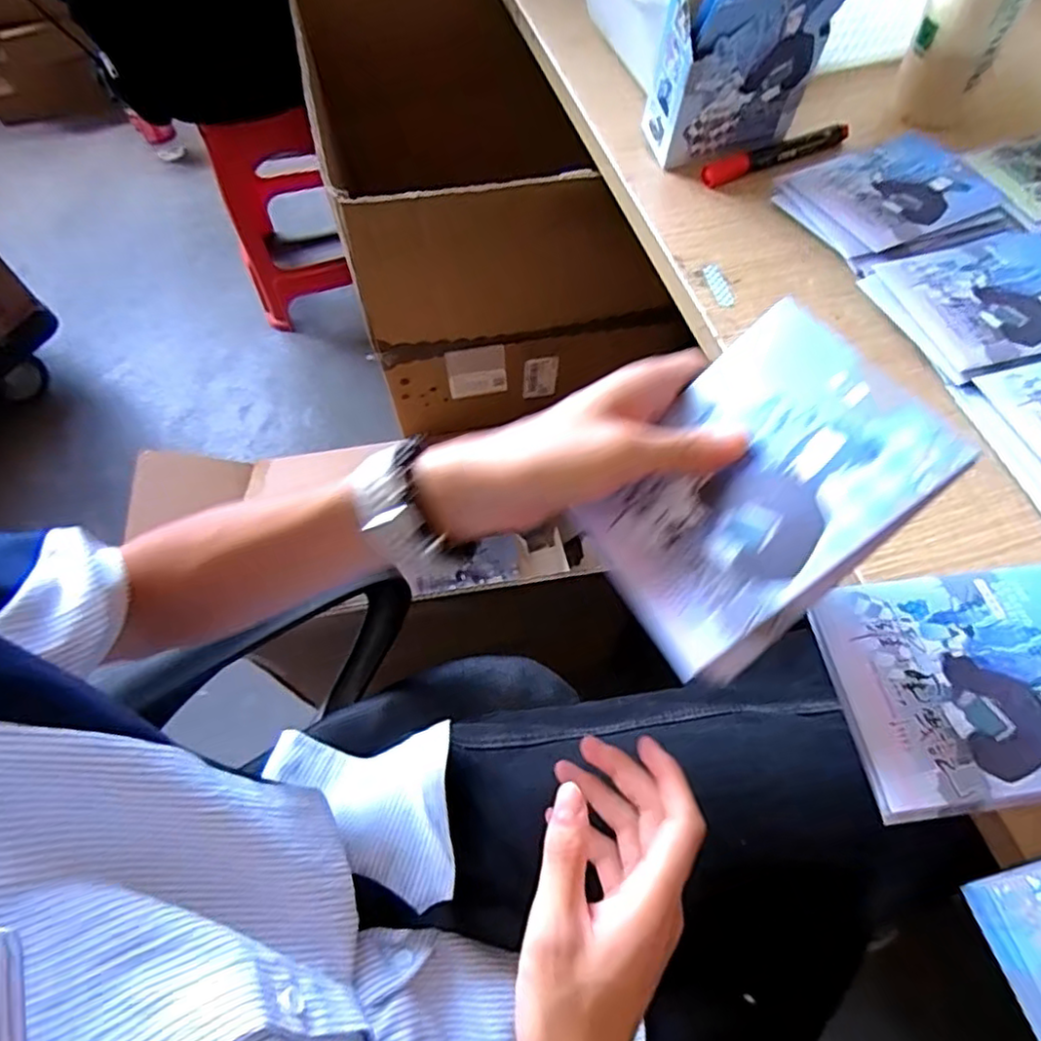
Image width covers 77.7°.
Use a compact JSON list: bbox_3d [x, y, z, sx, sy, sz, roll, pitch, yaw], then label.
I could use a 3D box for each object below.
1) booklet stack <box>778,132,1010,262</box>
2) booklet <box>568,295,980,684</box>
[{"bbox_3d":[0.296,-0.262,0.526,0.151,0.026,0.109,-20,62,-13],"label":"booklet stack"},{"bbox_3d":[0.103,-0.013,0.297,0.145,0.017,0.109,-44,60,15],"label":"booklet"}]

